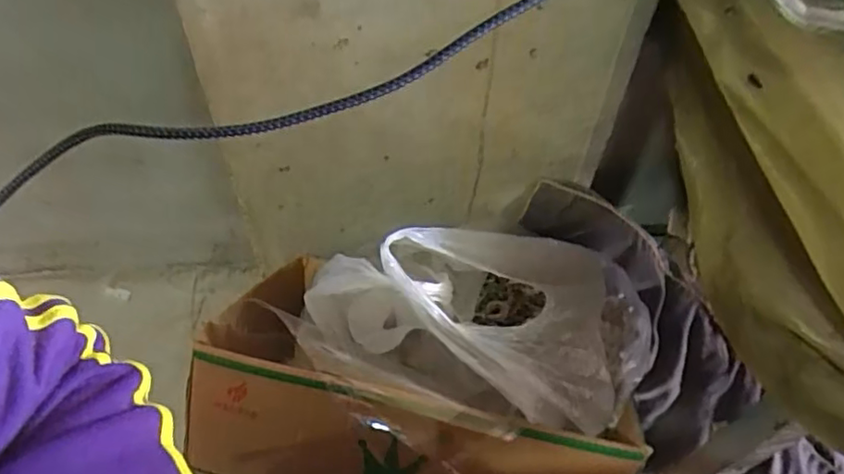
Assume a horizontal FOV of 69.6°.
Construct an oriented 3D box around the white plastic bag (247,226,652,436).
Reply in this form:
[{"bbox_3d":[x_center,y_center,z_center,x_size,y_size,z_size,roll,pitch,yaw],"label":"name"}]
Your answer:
[{"bbox_3d":[0.029,0.073,0.494,0.267,0.189,0.154,-8,55,-8],"label":"white plastic bag"}]

